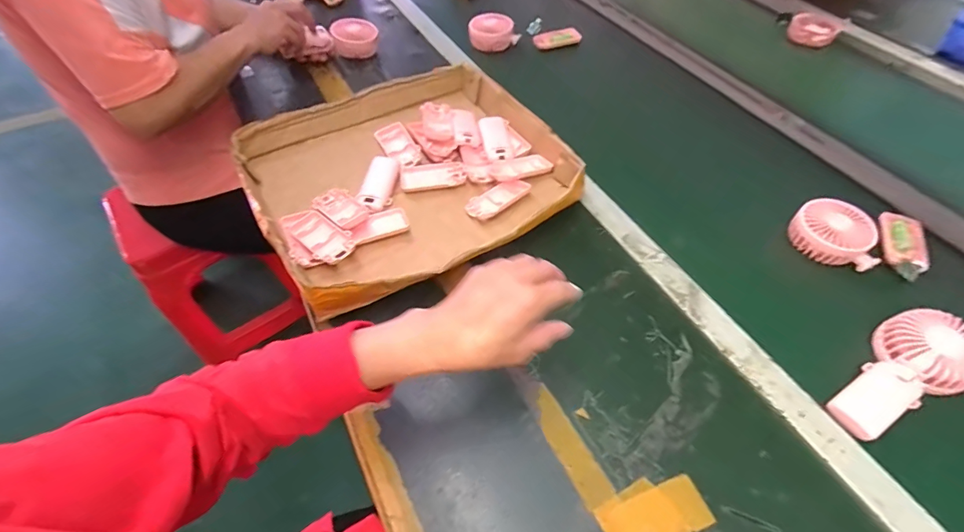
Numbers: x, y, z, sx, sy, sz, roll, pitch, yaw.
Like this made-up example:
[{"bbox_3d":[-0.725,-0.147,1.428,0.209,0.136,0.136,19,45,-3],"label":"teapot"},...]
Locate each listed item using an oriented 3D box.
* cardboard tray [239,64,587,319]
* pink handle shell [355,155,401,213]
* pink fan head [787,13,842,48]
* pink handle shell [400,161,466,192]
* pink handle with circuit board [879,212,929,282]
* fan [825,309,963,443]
[{"bbox_3d":[-0.097,-0.134,0.620,0.412,0.074,0.365,-29,60,-19],"label":"cardboard tray"},{"bbox_3d":[-0.149,-0.120,0.616,0.042,0.019,0.101,6,56,4],"label":"pink handle shell"},{"bbox_3d":[0.695,-0.495,0.899,0.089,0.039,0.086,35,62,23],"label":"pink fan head"},{"bbox_3d":[-0.073,-0.136,0.640,0.095,0.008,0.047,-9,56,-6],"label":"pink handle shell"},{"bbox_3d":[0.560,-0.030,0.563,0.050,0.018,0.115,20,58,13],"label":"pink handle with circuit board"},{"bbox_3d":[0.447,0.118,0.456,0.177,0.033,0.083,-36,62,-7],"label":"fan"}]

